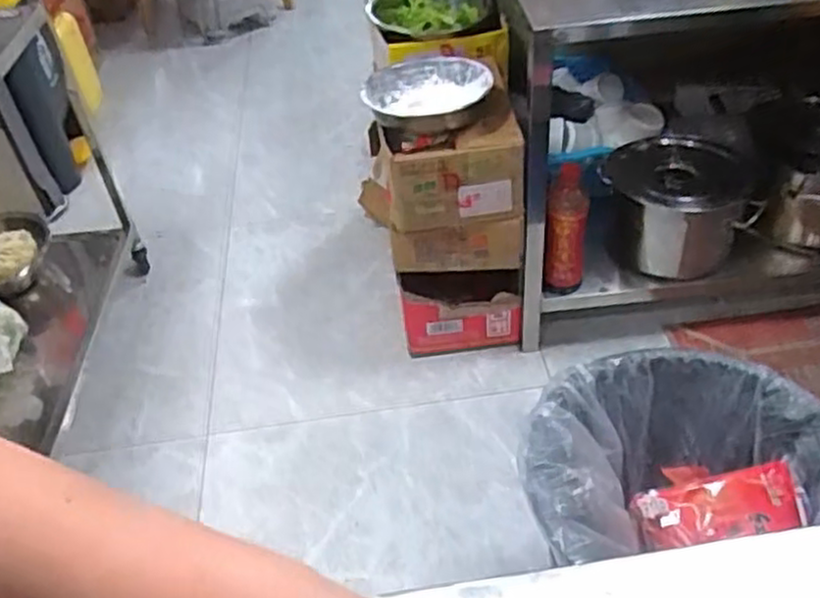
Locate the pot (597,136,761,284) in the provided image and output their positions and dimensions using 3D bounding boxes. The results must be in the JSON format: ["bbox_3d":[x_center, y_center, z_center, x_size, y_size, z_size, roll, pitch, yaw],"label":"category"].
[{"bbox_3d":[0.639,-0.209,1.764,0.312,0.246,0.296,-3,43,3],"label":"pot"}]

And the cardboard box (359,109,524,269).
[{"bbox_3d":[0.074,-0.210,1.572,0.311,0.293,0.185,-2,43,5],"label":"cardboard box"}]

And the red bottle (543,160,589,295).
[{"bbox_3d":[0.344,-0.145,1.659,0.088,0.301,0.098,2,43,9],"label":"red bottle"}]

